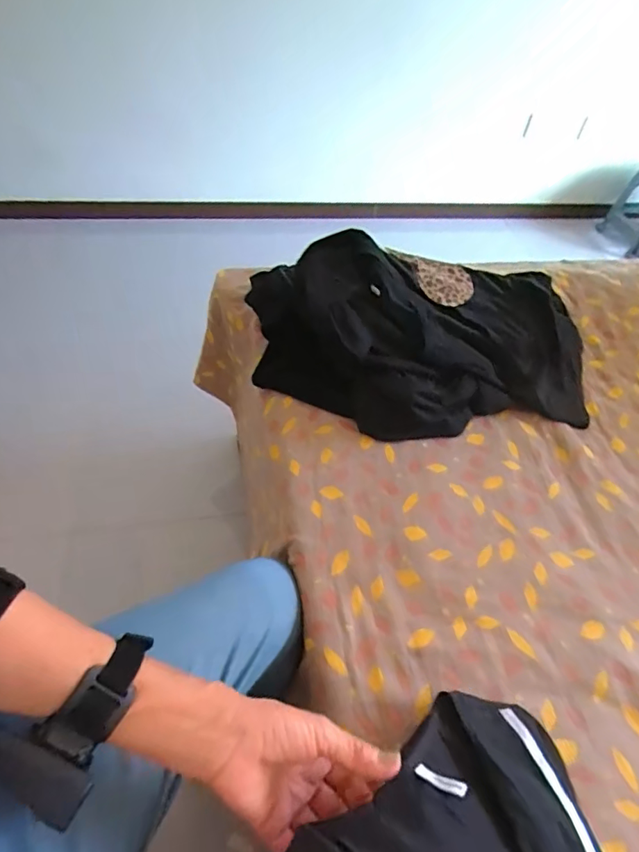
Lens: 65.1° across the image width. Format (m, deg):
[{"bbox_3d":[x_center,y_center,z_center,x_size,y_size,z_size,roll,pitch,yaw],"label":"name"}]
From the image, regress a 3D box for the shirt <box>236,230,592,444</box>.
[{"bbox_3d":[0.139,-0.126,0.696,0.483,0.130,0.271,6,50,-1],"label":"shirt"}]

